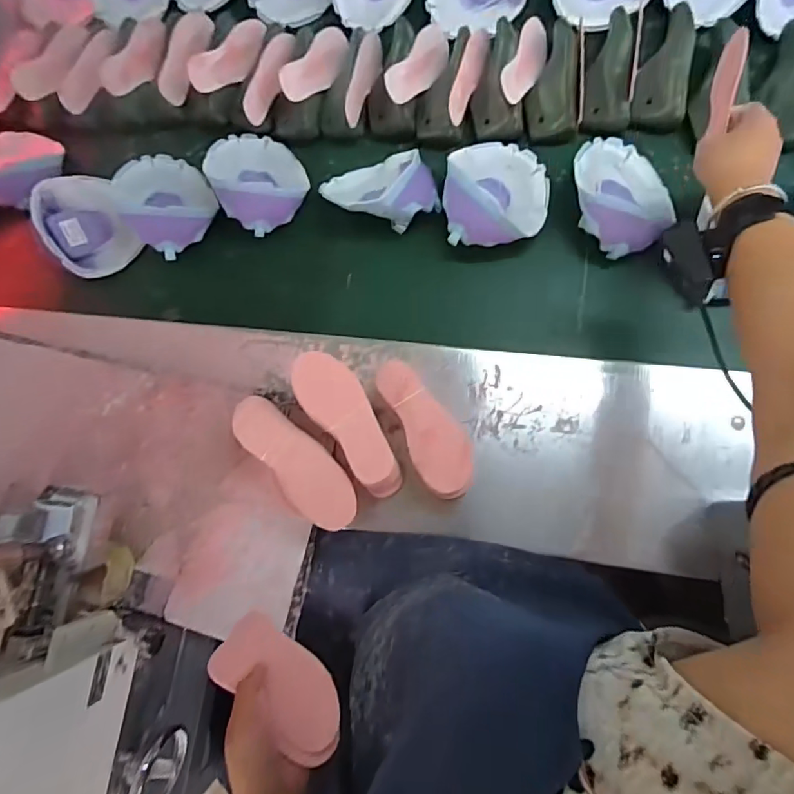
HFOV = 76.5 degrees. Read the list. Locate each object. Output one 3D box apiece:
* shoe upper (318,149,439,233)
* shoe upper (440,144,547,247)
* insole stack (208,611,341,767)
[{"bbox_3d":[-0.022,-0.273,0.664,0.137,0.073,0.115,-22,84,0],"label":"shoe upper"},{"bbox_3d":[0.129,-0.267,0.640,0.134,0.056,0.154,6,85,4],"label":"shoe upper"},{"bbox_3d":[-0.115,0.276,0.492,0.157,0.014,0.070,23,55,29],"label":"insole stack"}]

